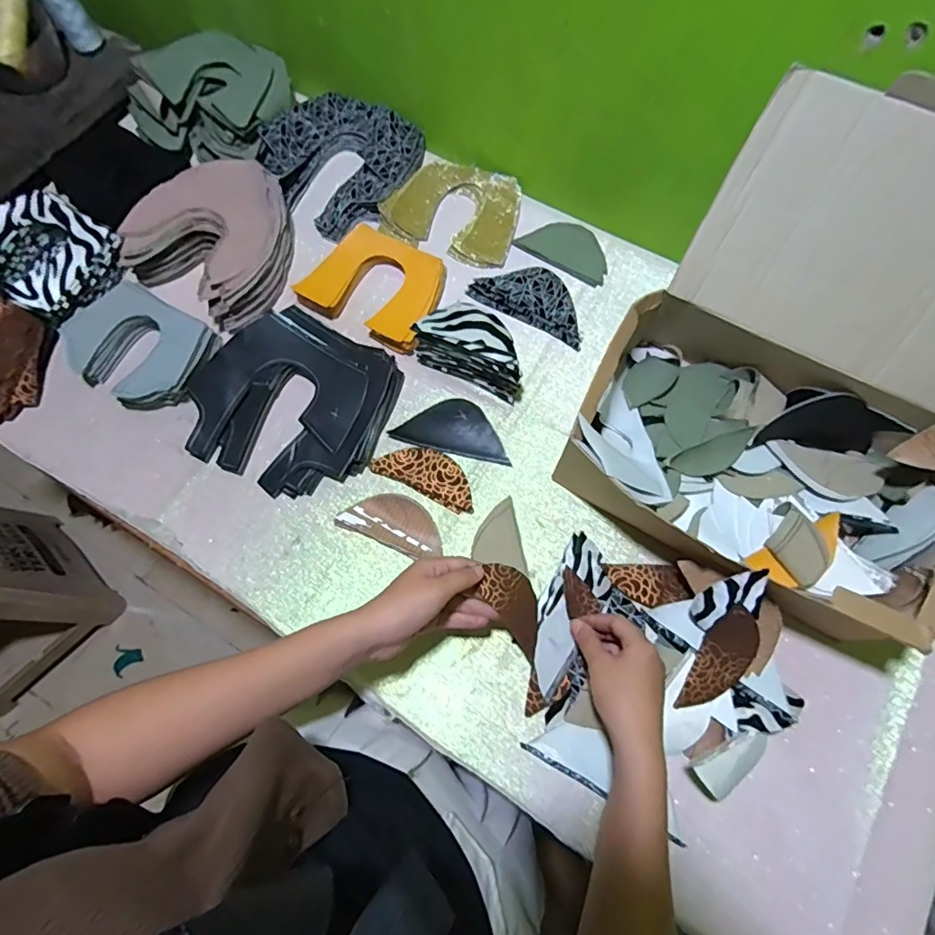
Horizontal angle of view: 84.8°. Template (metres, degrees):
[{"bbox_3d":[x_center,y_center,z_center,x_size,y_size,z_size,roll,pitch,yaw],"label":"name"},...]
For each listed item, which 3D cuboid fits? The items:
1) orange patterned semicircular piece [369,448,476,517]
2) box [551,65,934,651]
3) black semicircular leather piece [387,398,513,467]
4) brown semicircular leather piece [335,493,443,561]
[{"bbox_3d":[-0.042,0.006,0.548,0.111,0.010,0.048,25,73,8],"label":"orange patterned semicircular piece"},{"bbox_3d":[0.305,-0.075,0.453,0.329,0.243,0.344,29,73,9],"label":"box"},{"bbox_3d":[-0.016,-0.045,0.567,0.127,0.006,0.065,10,71,3],"label":"black semicircular leather piece"},{"bbox_3d":[-0.074,0.056,0.531,0.107,0.006,0.053,23,74,5],"label":"brown semicircular leather piece"}]

